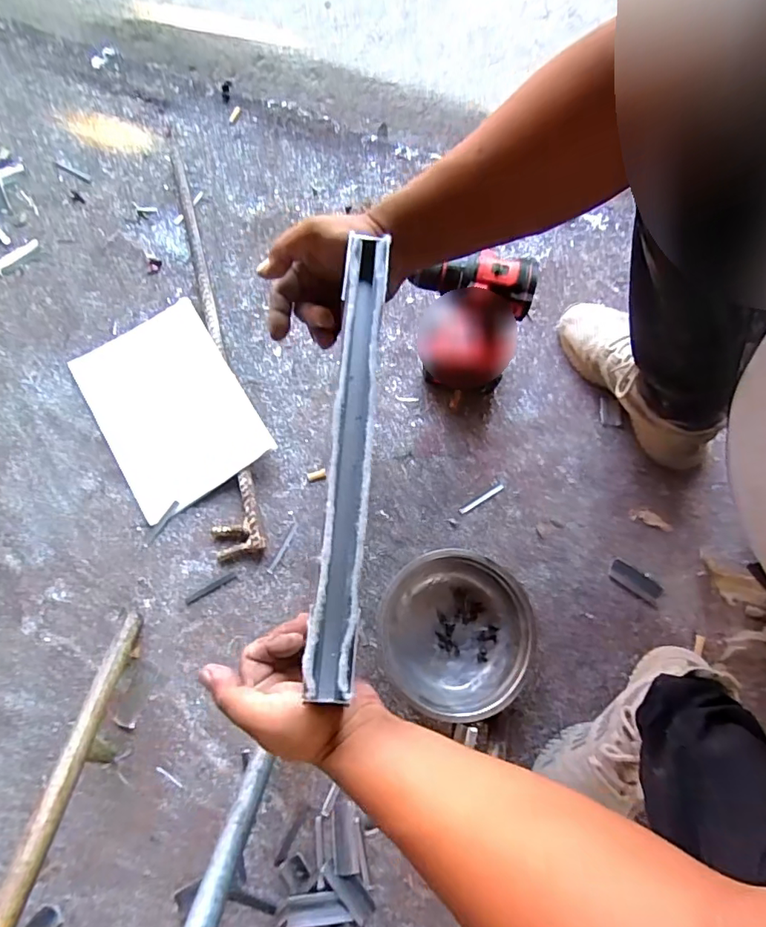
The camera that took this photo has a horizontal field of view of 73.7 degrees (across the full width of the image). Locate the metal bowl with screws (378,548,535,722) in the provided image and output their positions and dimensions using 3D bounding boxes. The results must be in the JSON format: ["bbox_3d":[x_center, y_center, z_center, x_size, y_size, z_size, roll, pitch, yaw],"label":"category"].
[{"bbox_3d":[0.096,0.221,0.678,0.193,0.060,0.199,0,75,-1],"label":"metal bowl with screws"}]

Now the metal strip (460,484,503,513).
[{"bbox_3d":[0.145,0.052,0.751,0.075,0.004,0.008,-31,78,-8],"label":"metal strip"}]

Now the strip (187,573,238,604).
[{"bbox_3d":[-0.241,0.175,0.715,0.075,0.004,0.009,-29,78,-8],"label":"strip"}]

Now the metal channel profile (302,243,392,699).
[{"bbox_3d":[-0.023,-0.013,0.397,0.030,0.046,0.349,4,75,0],"label":"metal channel profile"}]

